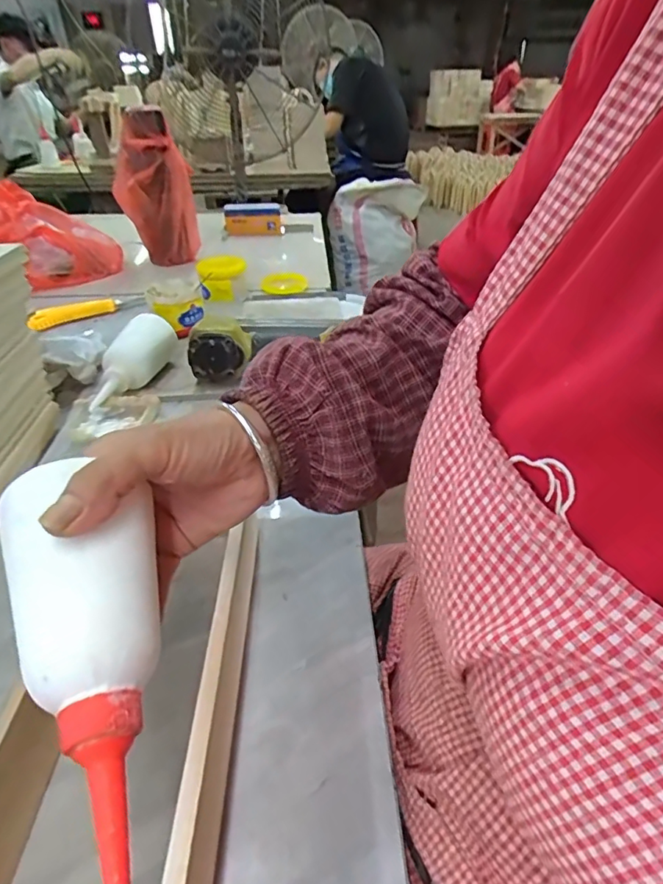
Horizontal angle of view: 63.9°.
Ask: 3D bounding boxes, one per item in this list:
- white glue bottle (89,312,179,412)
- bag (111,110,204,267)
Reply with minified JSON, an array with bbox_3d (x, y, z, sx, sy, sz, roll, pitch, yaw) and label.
[{"bbox_3d":[-0.227,-0.093,0.614,0.046,0.058,0.151,6,35,6],"label":"white glue bottle"},{"bbox_3d":[-0.325,-0.454,0.994,0.135,0.274,0.109,-10,35,-13],"label":"bag"}]

